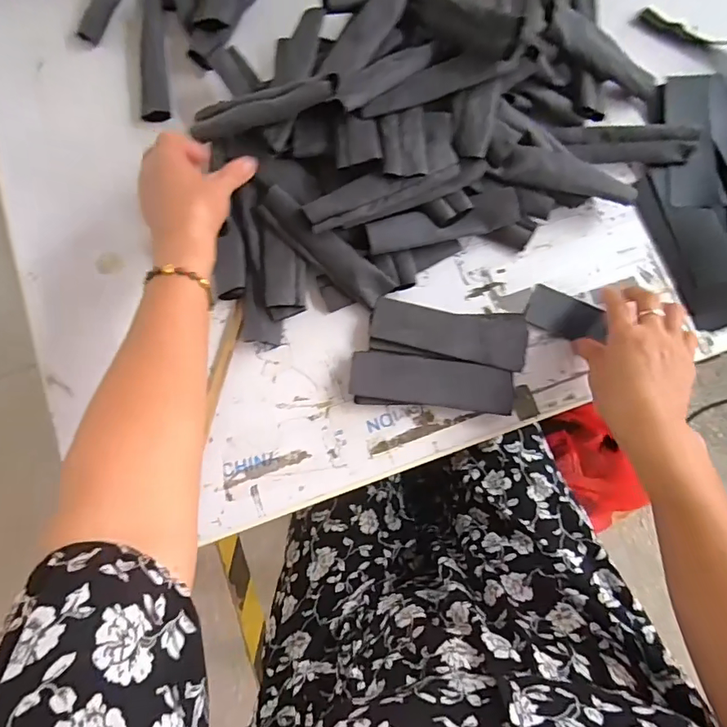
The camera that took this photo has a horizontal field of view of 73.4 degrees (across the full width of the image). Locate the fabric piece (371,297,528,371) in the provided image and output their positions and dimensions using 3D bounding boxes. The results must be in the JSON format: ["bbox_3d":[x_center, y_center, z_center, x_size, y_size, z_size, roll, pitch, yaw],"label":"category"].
[{"bbox_3d":[0.083,-0.029,0.478,0.145,0.019,0.052,9,78,0],"label":"fabric piece"}]

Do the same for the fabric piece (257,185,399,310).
[{"bbox_3d":[-0.037,-0.109,0.472,0.144,0.018,0.038,37,106,-9],"label":"fabric piece"}]

